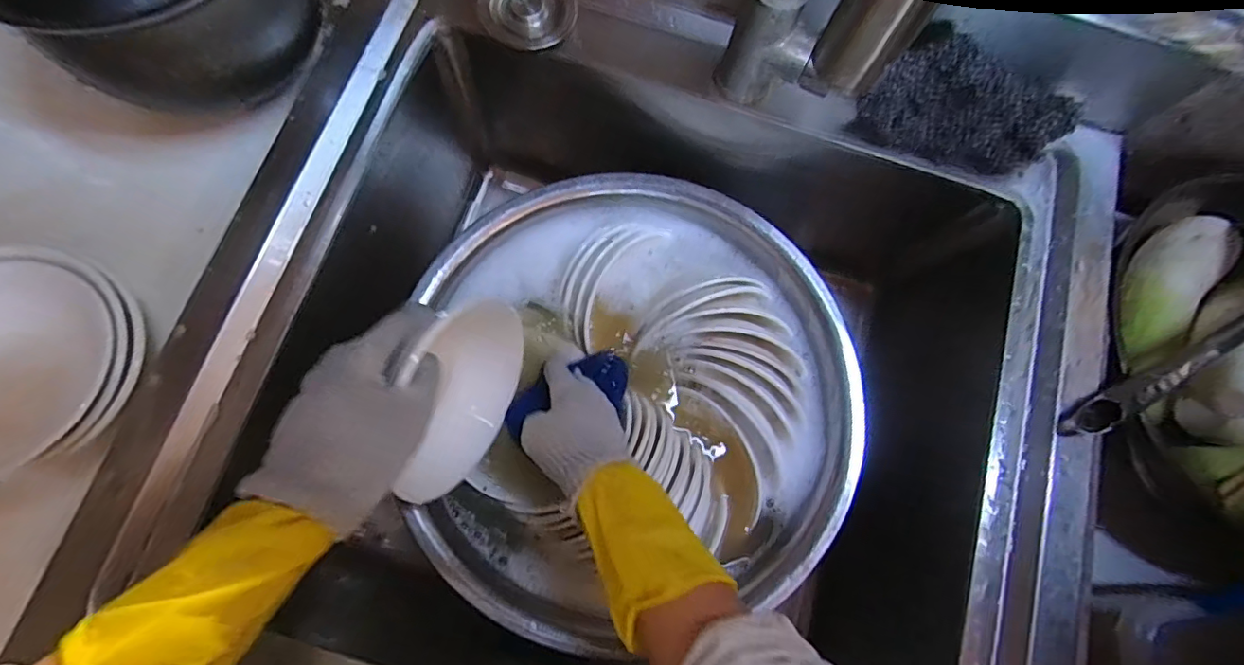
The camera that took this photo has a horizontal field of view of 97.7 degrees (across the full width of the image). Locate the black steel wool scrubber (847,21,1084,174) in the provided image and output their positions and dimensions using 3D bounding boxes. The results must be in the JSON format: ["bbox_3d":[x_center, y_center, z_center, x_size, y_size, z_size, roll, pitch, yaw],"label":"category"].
[{"bbox_3d":[0.289,-0.192,0.453,0.182,0.074,0.064,13,76,-1],"label":"black steel wool scrubber"}]

